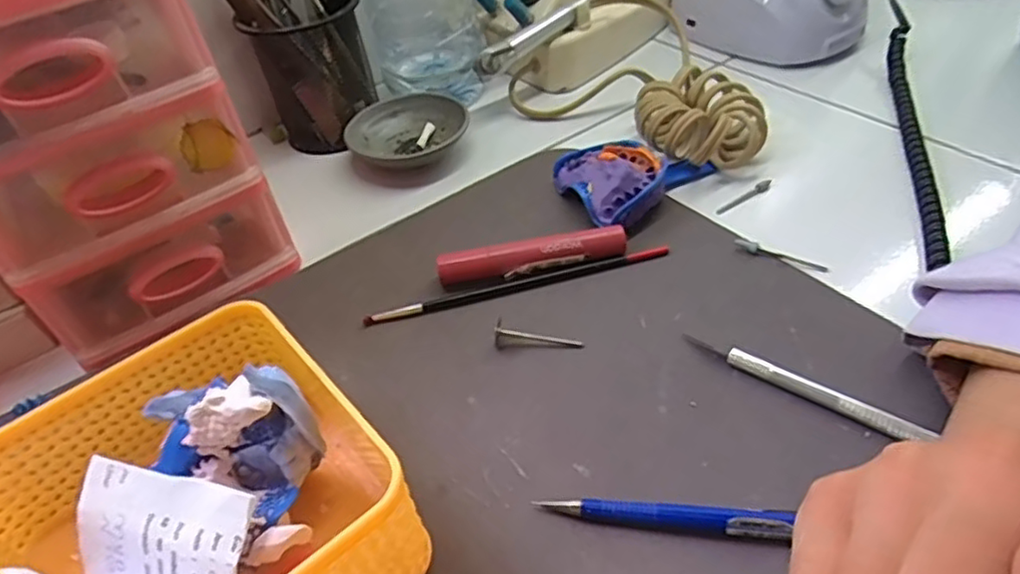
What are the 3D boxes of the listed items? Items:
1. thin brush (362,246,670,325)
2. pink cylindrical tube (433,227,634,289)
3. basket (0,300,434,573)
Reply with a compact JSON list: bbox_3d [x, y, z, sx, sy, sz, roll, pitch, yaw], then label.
[{"bbox_3d":[0.005,-0.002,0.353,0.172,0.005,0.008,-12,43,-4],"label":"thin brush"},{"bbox_3d":[0.013,-0.016,0.357,0.106,0.015,0.013,-9,43,-1],"label":"pink cylindrical tube"},{"bbox_3d":[-0.119,0.086,0.236,0.132,0.066,0.138,-36,50,-26],"label":"basket"}]

